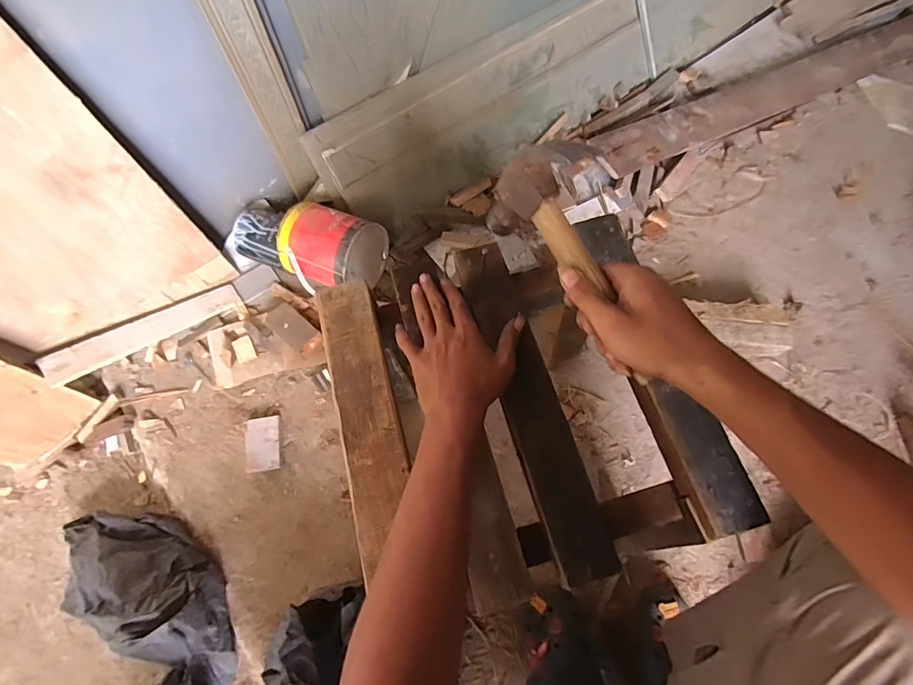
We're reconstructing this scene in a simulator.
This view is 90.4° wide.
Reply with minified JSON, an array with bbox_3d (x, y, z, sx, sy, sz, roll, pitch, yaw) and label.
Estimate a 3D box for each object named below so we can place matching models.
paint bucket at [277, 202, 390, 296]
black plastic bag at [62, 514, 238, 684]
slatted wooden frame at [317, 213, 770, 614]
[{"bbox_3d":[-0.249,-0.178,0.908,0.199,0.137,0.146,9,66,6],"label":"paint bucket"},{"bbox_3d":[-0.502,0.388,0.730,0.368,0.143,0.150,28,72,14],"label":"black plastic bag"},{"bbox_3d":[0.062,0.060,0.491,0.360,0.058,0.361,-16,68,-3],"label":"slatted wooden frame"}]

